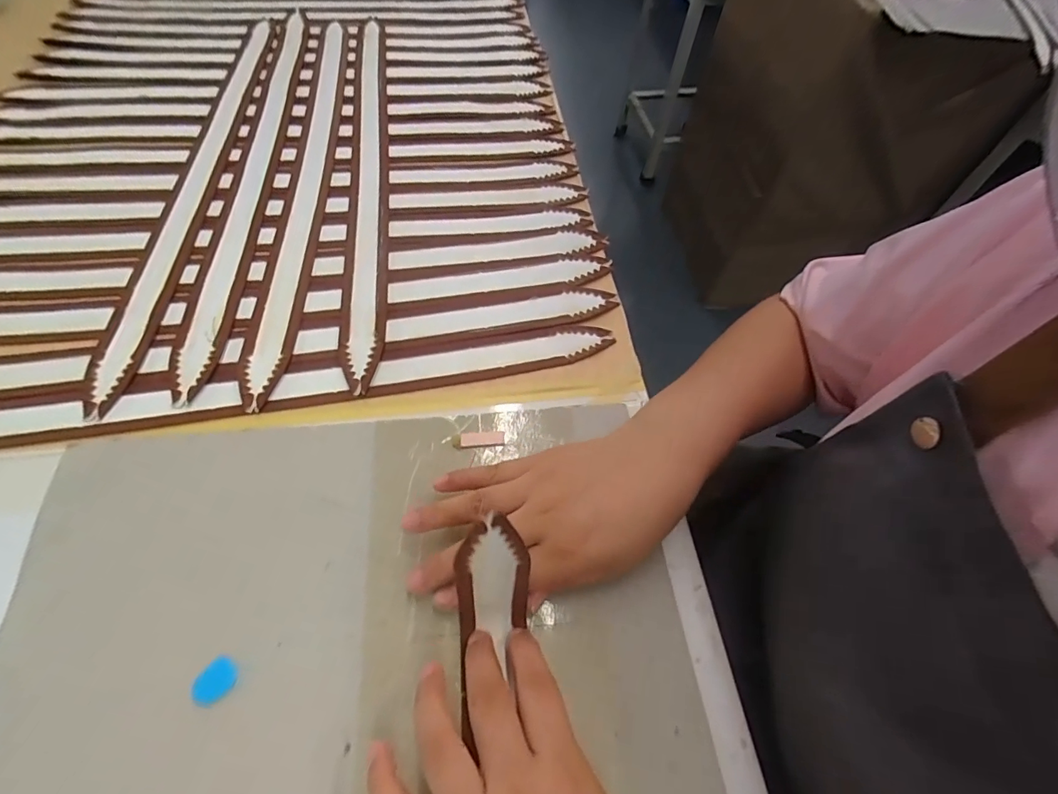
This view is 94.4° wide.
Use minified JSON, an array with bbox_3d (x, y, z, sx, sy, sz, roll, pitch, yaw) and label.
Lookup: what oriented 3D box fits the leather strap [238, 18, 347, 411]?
[{"bbox_3d":[-0.210,-0.233,0.473,0.037,0.005,0.550,-3,58,-6],"label":"leather strap"}]

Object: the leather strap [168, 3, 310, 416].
[{"bbox_3d":[-0.258,-0.233,0.468,0.034,0.007,0.541,-4,59,-6],"label":"leather strap"}]

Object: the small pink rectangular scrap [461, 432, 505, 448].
[{"bbox_3d":[-0.032,0.028,0.332,0.030,0.004,0.010,-4,59,-6],"label":"small pink rectangular scrap"}]

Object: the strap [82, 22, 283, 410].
[{"bbox_3d":[-0.302,-0.227,0.463,0.039,0.004,0.545,-2,58,-5],"label":"strap"}]

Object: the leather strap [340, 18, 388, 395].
[{"bbox_3d":[-0.154,-0.234,0.478,0.032,0.007,0.529,-5,59,-7],"label":"leather strap"}]

